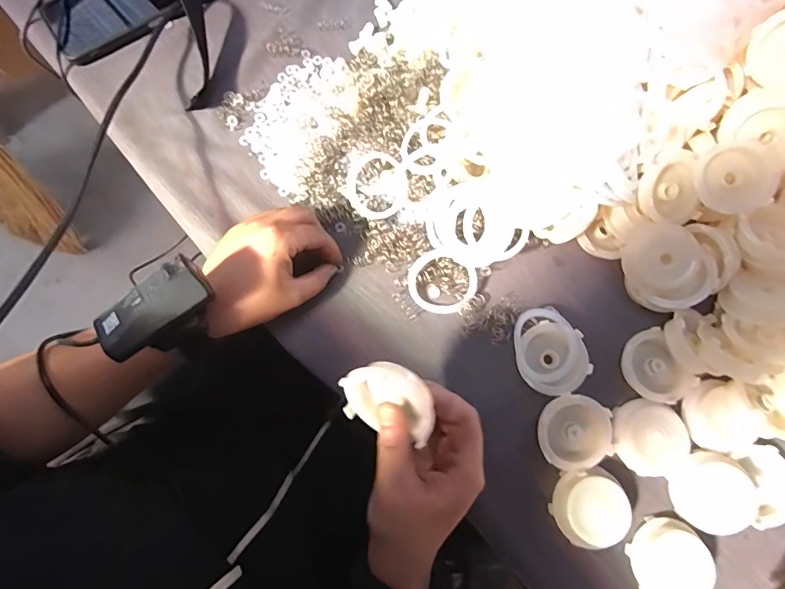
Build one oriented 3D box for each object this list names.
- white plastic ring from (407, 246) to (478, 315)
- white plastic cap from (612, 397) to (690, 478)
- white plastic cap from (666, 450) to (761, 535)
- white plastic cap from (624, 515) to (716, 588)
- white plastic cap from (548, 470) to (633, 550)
[{"bbox_3d":[0.039,-0.010,0.357,0.052,0.007,0.052,0,101,0],"label":"white plastic ring"},{"bbox_3d":[0.190,0.106,0.332,0.047,0.016,0.053,-23,77,-6],"label":"white plastic cap"},{"bbox_3d":[0.233,0.143,0.326,0.050,0.021,0.053,0,75,0],"label":"white plastic cap"},{"bbox_3d":[0.193,0.187,0.311,0.046,0.024,0.052,29,77,7],"label":"white plastic cap"},{"bbox_3d":[0.140,0.153,0.318,0.048,0.019,0.050,0,75,0],"label":"white plastic cap"}]

